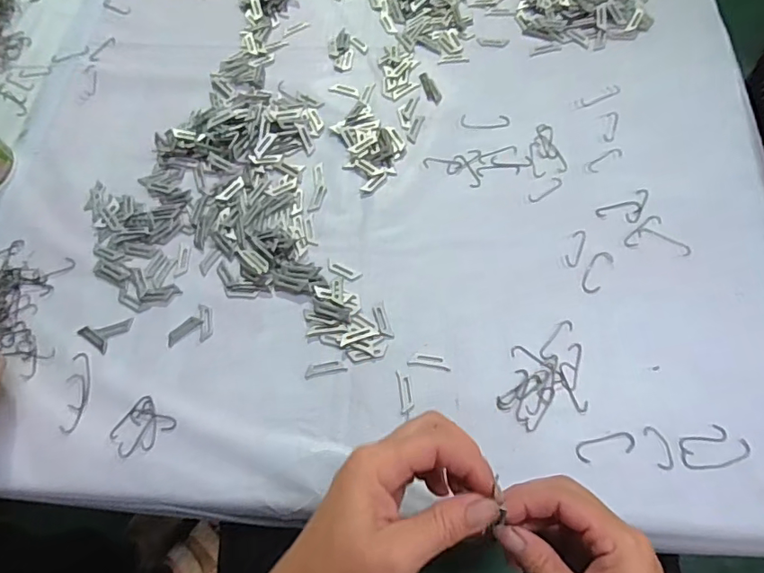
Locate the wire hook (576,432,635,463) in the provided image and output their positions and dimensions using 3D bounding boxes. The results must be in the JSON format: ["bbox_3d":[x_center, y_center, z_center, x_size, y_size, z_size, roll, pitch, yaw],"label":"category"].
[{"bbox_3d":[0.174,0.125,0.391,0.046,0.004,0.016,-12,66,-2],"label":"wire hook"}]

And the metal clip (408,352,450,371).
[{"bbox_3d":[0.041,0.063,0.427,0.035,0.004,0.011,8,66,7],"label":"metal clip"}]

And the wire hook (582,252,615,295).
[{"bbox_3d":[0.193,-0.013,0.451,0.018,0.004,0.045,29,71,15],"label":"wire hook"}]

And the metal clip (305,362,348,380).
[{"bbox_3d":[-0.048,0.070,0.431,0.035,0.004,0.012,-11,65,-2],"label":"metal clip"}]

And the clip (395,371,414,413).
[{"bbox_3d":[0.020,0.087,0.416,0.012,0.004,0.035,-8,65,0],"label":"clip"}]

